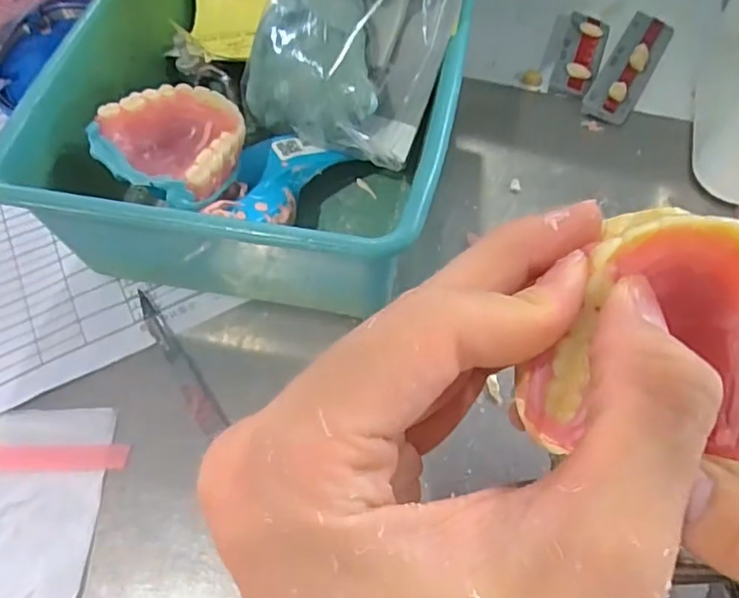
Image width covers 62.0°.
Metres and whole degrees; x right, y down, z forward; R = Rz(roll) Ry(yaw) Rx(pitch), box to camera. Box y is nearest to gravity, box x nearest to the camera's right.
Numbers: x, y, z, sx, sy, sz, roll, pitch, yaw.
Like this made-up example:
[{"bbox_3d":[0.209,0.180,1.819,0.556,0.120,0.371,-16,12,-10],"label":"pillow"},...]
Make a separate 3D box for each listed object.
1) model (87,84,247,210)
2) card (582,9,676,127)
[{"bbox_3d":[-0.079,-0.064,0.248,0.052,0.019,0.057,-1,61,3],"label":"model"},{"bbox_3d":[0.139,-0.125,0.325,0.023,0.011,0.085,25,65,16],"label":"card"}]

